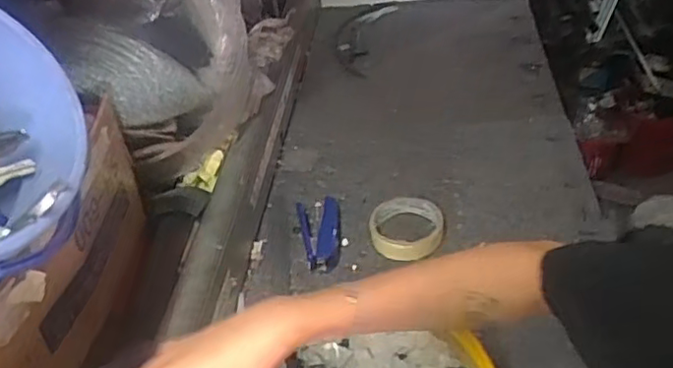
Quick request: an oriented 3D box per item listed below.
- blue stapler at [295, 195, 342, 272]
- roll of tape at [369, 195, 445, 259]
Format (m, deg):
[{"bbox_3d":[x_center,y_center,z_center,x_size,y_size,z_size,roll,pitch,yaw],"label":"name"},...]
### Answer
[{"bbox_3d":[-0.019,0.058,0.774,0.052,0.025,0.126,-9,37,-2],"label":"blue stapler"},{"bbox_3d":[0.085,0.053,0.754,0.087,0.029,0.088,-5,37,4],"label":"roll of tape"}]

